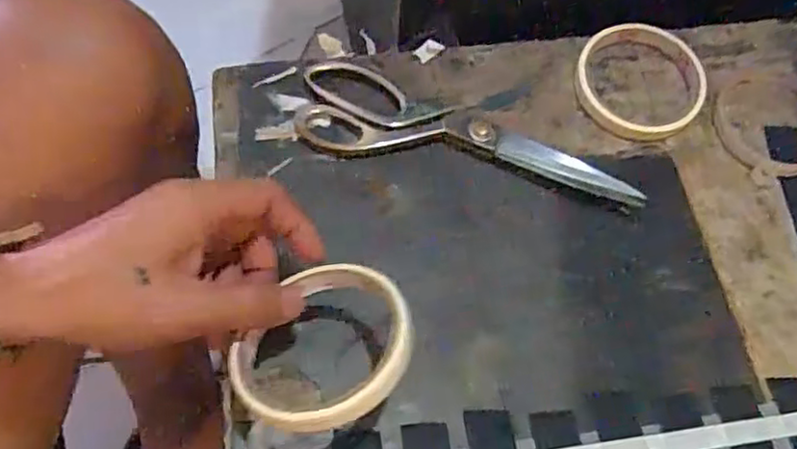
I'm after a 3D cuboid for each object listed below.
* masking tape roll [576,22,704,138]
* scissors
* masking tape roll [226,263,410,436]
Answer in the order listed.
[{"bbox_3d":[0.170,-0.102,0.468,0.087,0.014,0.092,1,62,-2],"label":"masking tape roll"},{"bbox_3d":[0.047,-0.067,0.446,0.222,0.013,0.083,10,62,2],"label":"scissors"},{"bbox_3d":[-0.035,0.057,0.319,0.079,0.012,0.090,17,54,32],"label":"masking tape roll"}]

